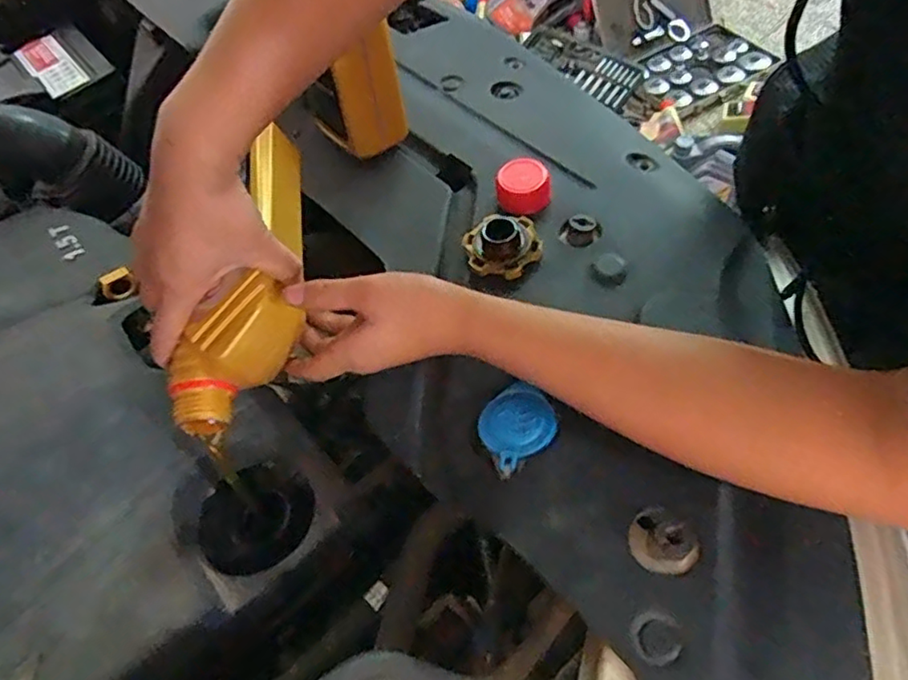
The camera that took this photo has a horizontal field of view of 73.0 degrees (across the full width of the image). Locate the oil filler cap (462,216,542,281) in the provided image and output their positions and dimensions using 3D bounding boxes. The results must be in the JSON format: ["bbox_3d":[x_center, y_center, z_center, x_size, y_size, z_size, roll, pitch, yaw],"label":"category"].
[{"bbox_3d":[0.040,-0.078,0.498,0.060,0.028,0.057,-2,56,7],"label":"oil filler cap"}]

